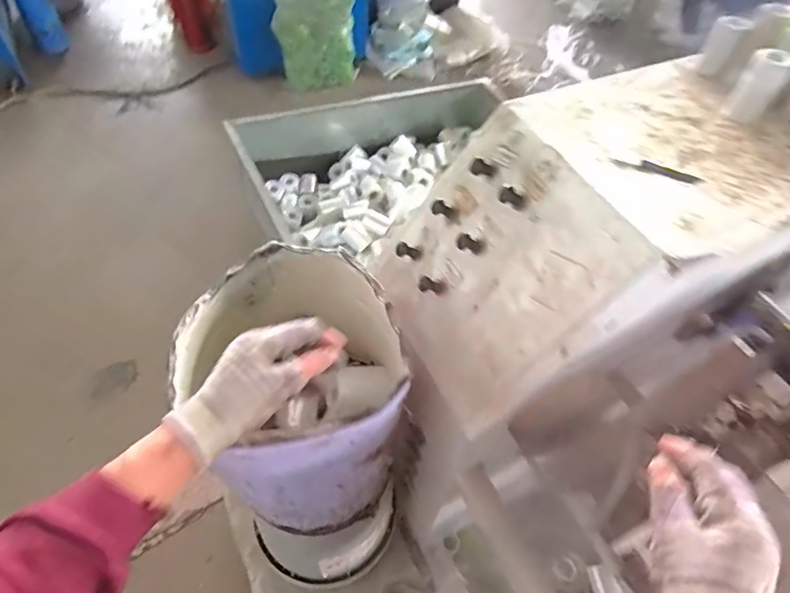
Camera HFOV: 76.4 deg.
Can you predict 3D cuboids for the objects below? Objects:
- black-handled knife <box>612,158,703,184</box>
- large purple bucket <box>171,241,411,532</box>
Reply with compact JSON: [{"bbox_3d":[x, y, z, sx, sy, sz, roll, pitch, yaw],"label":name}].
[{"bbox_3d":[0.316,-0.153,0.608,0.105,0.007,0.014,15,53,7],"label":"black-handled knife"},{"bbox_3d":[-0.143,0.135,0.729,0.277,0.333,0.309,-8,54,-11],"label":"large purple bucket"}]

